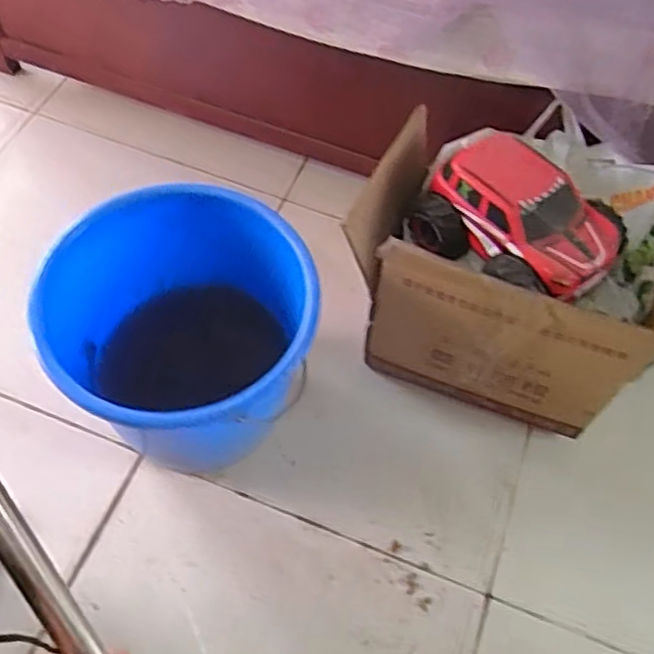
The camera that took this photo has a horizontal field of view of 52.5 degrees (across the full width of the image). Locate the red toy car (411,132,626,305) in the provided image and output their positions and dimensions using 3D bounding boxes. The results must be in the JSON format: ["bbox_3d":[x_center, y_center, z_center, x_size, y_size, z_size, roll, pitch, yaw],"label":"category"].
[{"bbox_3d":[0.268,-0.151,0.967,0.244,0.134,0.289,-39,69,-23],"label":"red toy car"}]

